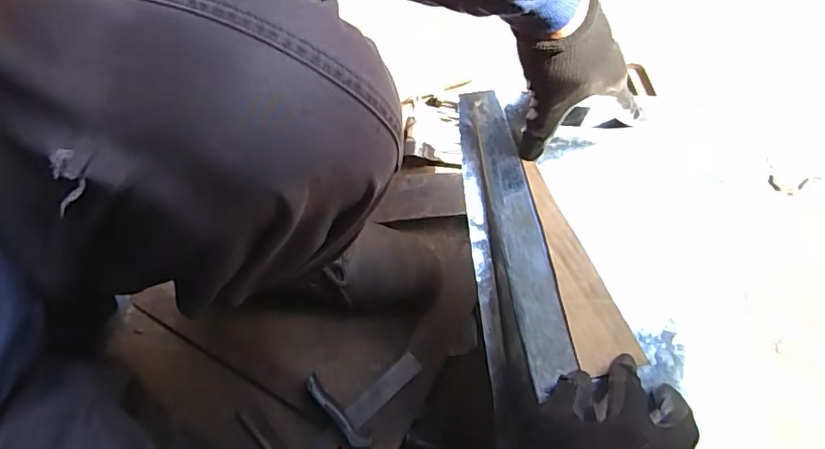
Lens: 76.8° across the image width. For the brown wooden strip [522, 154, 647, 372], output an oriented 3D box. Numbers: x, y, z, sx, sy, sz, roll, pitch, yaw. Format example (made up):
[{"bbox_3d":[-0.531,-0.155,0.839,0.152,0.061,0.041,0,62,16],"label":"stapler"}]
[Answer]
[{"bbox_3d":[0.142,0.029,0.444,0.052,0.005,0.180,-6,68,-12],"label":"brown wooden strip"}]

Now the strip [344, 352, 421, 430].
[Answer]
[{"bbox_3d":[-0.036,0.206,0.647,0.107,0.009,0.027,-41,80,-9],"label":"strip"}]

